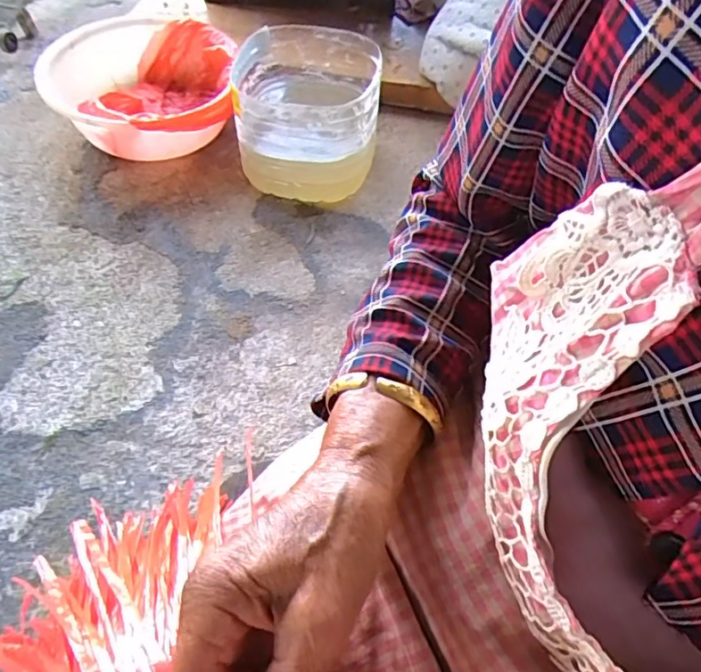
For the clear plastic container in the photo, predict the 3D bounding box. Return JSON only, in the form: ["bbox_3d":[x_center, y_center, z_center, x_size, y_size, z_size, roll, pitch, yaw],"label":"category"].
[{"bbox_3d":[-0.079,-0.400,1.023,0.252,0.215,0.249,-1,56,-4],"label":"clear plastic container"}]

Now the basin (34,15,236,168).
[{"bbox_3d":[-0.411,-0.496,1.112,0.362,0.145,0.420,-24,60,-18],"label":"basin"}]

